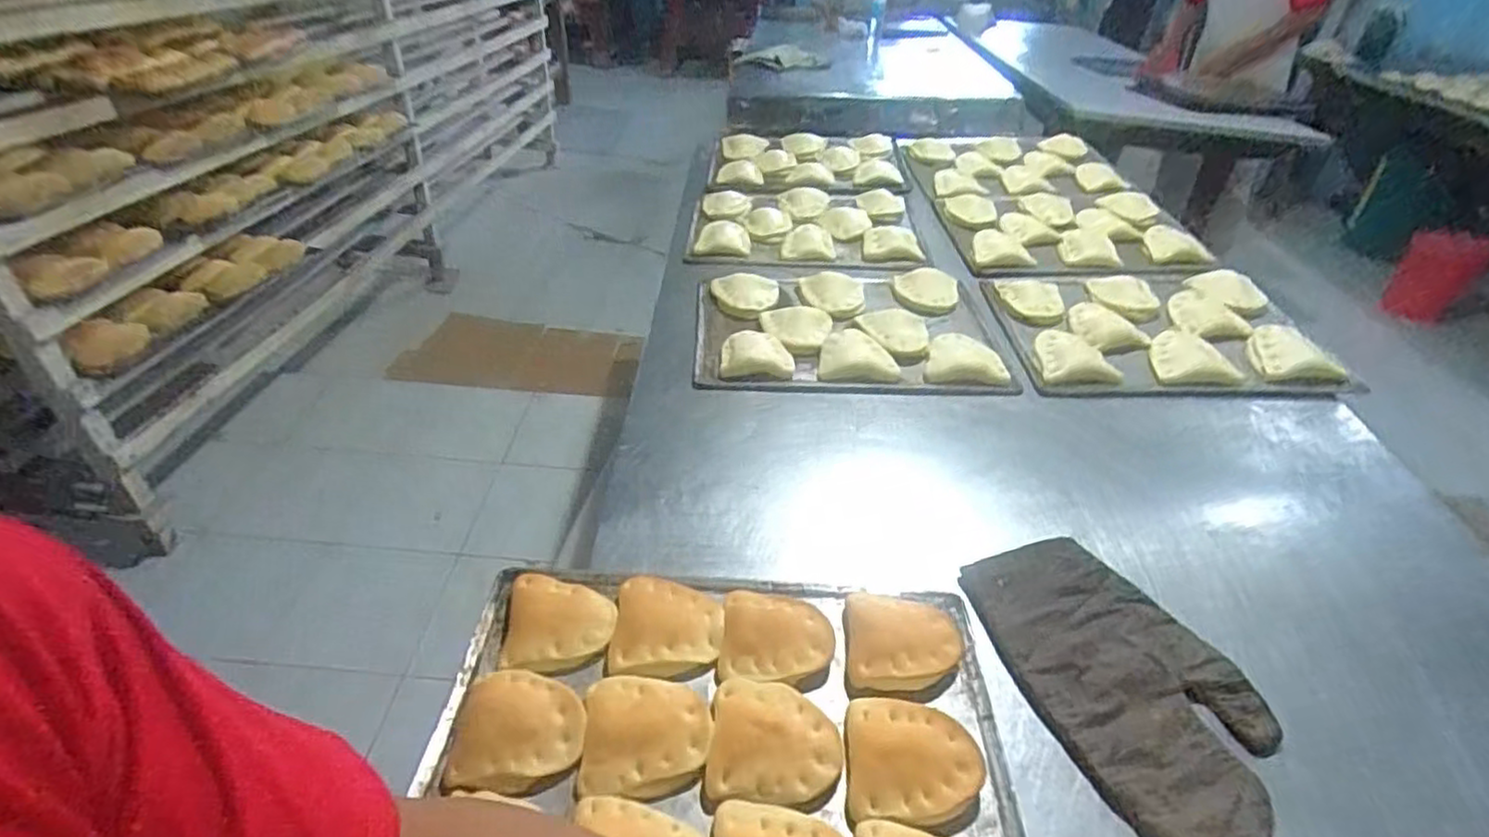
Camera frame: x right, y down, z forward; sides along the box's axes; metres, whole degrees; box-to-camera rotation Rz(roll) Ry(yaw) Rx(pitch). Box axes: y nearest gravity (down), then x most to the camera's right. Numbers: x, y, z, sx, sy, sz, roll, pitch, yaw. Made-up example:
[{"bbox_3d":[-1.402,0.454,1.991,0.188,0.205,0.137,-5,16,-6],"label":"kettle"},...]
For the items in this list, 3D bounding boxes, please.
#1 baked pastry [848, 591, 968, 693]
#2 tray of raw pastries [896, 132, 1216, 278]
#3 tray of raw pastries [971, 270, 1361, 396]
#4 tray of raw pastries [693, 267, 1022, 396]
[{"bbox_3d":[0.144,0.195,0.627,0.103,0.030,0.092,4,39,2],"label":"baked pastry"},{"bbox_3d":[0.603,-0.482,1.477,0.440,0.053,0.718,2,41,-1],"label":"tray of raw pastries"},{"bbox_3d":[0.618,-0.155,1.071,0.440,0.047,0.355,-2,39,-5],"label":"tray of raw pastries"},{"bbox_3d":[0.151,-0.146,1.082,0.445,0.034,0.355,1,39,-2],"label":"tray of raw pastries"}]

